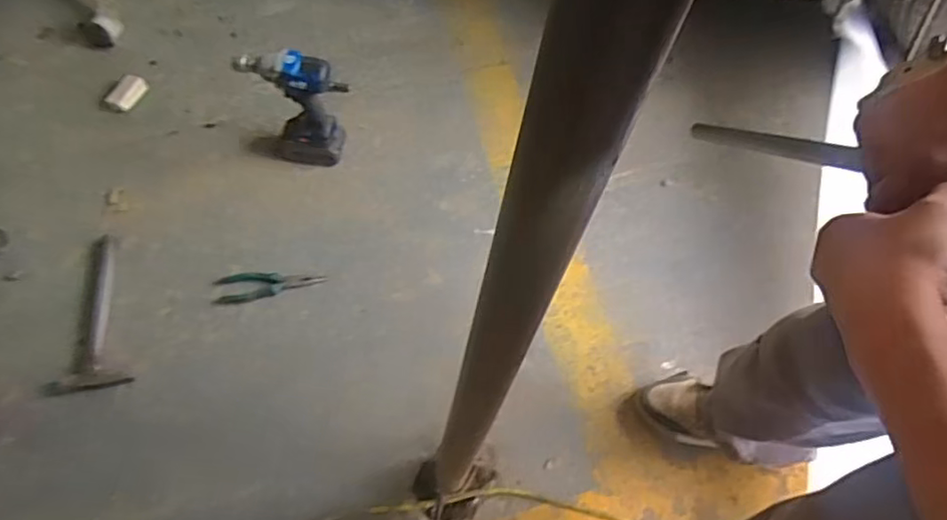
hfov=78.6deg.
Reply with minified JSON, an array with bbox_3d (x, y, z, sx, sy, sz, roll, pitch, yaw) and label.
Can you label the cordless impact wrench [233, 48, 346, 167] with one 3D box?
[{"bbox_3d":[-0.341,-0.289,1.112,0.209,0.270,0.071,12,64,4],"label":"cordless impact wrench"}]

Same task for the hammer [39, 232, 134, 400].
[{"bbox_3d":[-0.668,0.086,1.030,0.124,0.025,0.294,-6,64,-5],"label":"hammer"}]

